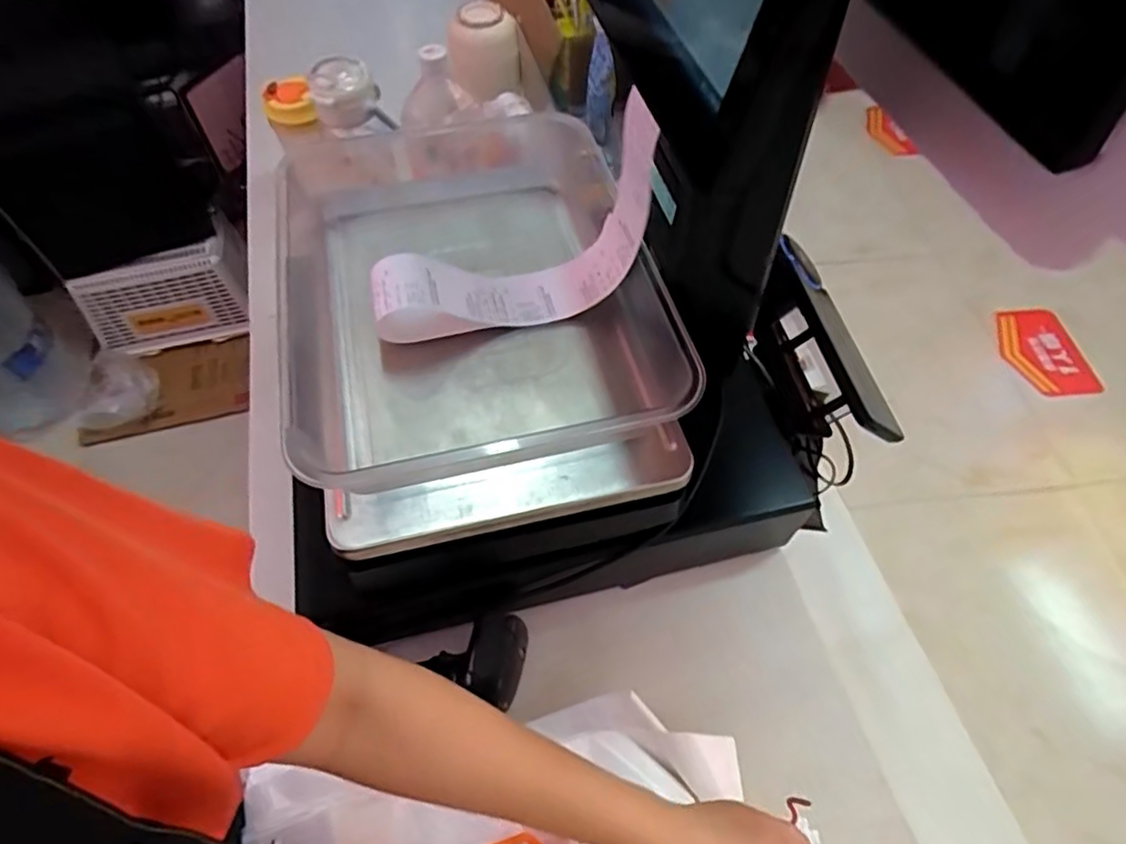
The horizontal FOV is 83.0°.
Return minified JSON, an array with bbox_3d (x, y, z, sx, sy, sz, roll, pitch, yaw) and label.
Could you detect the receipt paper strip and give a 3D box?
[{"bbox_3d":[-0.037,-0.133,0.487,0.244,0.126,0.061,-24,56,6],"label":"receipt paper strip"}]

